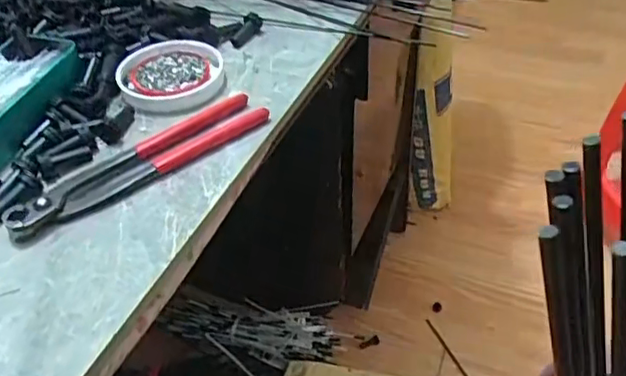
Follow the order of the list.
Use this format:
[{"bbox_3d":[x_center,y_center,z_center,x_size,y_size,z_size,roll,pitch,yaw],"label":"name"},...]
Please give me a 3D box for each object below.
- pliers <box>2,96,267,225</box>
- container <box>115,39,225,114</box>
[{"bbox_3d":[-0.121,-0.021,0.436,0.192,0.012,0.040,-30,49,-25],"label":"pliers"},{"bbox_3d":[-0.121,-0.097,0.514,0.084,0.015,0.083,-2,43,2],"label":"container"}]

